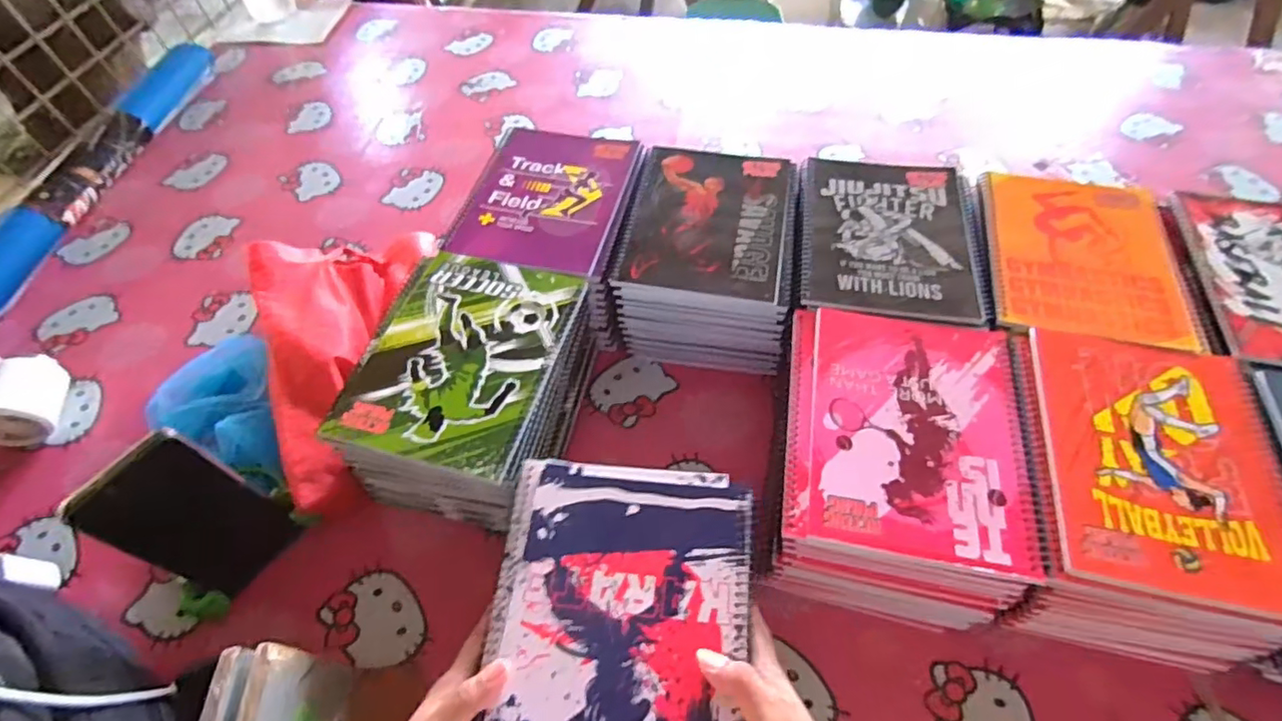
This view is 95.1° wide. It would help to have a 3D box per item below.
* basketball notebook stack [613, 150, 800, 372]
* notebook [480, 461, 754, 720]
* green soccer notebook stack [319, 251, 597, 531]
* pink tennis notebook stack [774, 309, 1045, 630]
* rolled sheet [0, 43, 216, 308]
[{"bbox_3d":[0.070,-0.112,0.599,0.162,0.093,0.199,9,56,8],"label":"basketball notebook stack"},{"bbox_3d":[-0.014,0.163,0.367,0.159,0.015,0.206,5,59,5],"label":"notebook"},{"bbox_3d":[-0.141,0.028,0.533,0.166,0.125,0.208,8,57,8],"label":"green soccer notebook stack"},{"bbox_3d":[0.197,0.081,0.474,0.171,0.105,0.217,7,56,7],"label":"pink tennis notebook stack"},{"bbox_3d":[-0.739,-0.259,0.777,0.059,0.073,0.611,3,56,4],"label":"rolled sheet"}]

